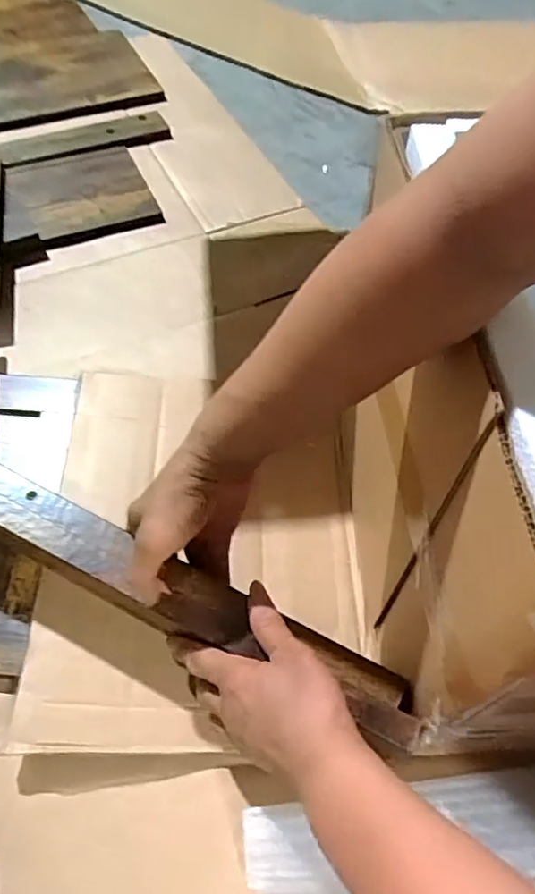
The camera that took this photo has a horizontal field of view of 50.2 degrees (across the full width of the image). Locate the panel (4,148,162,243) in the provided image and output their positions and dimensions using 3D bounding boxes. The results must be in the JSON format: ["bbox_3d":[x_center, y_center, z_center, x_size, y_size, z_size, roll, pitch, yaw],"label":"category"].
[{"bbox_3d":[-0.268,-0.355,0.791,0.193,0.009,0.181,-16,59,-15],"label":"panel"}]

